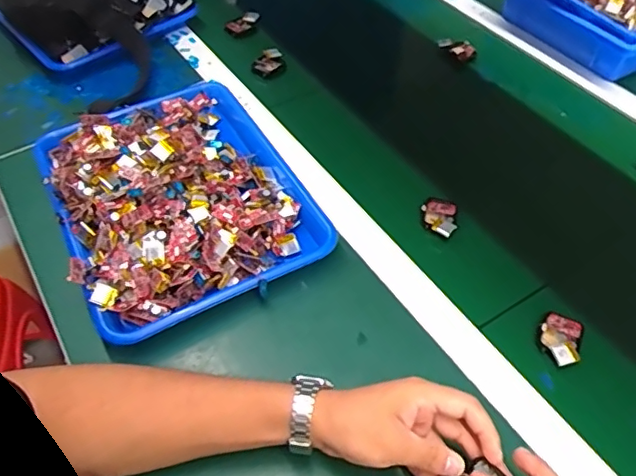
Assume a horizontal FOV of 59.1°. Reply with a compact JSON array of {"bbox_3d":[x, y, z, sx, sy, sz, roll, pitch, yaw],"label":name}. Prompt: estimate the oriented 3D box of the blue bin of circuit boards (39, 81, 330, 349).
[{"bbox_3d":[-0.158,-0.057,0.634,0.261,0.061,0.334,-22,53,-17],"label":"blue bin of circuit boards"}]

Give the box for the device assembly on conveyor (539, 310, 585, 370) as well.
[{"bbox_3d":[0.228,0.097,0.527,0.036,0.012,0.054,18,52,15],"label":"device assembly on conveyor"}]

